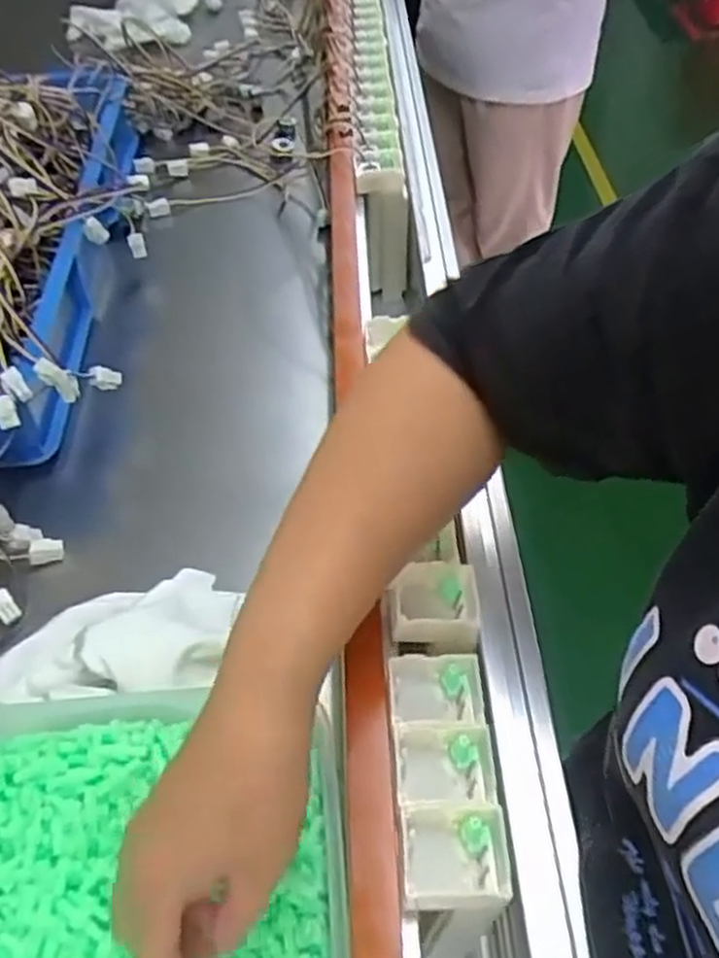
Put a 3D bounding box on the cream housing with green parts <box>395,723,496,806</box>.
[{"bbox_3d":[0.038,0.130,0.346,0.041,0.022,0.036,-3,49,-1],"label":"cream housing with green parts"}]

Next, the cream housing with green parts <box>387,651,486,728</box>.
[{"bbox_3d":[0.037,0.105,0.370,0.043,0.022,0.036,-3,49,-1],"label":"cream housing with green parts"}]

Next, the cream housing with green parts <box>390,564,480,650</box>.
[{"bbox_3d":[0.040,0.065,0.405,0.043,0.023,0.041,3,49,4],"label":"cream housing with green parts"}]

